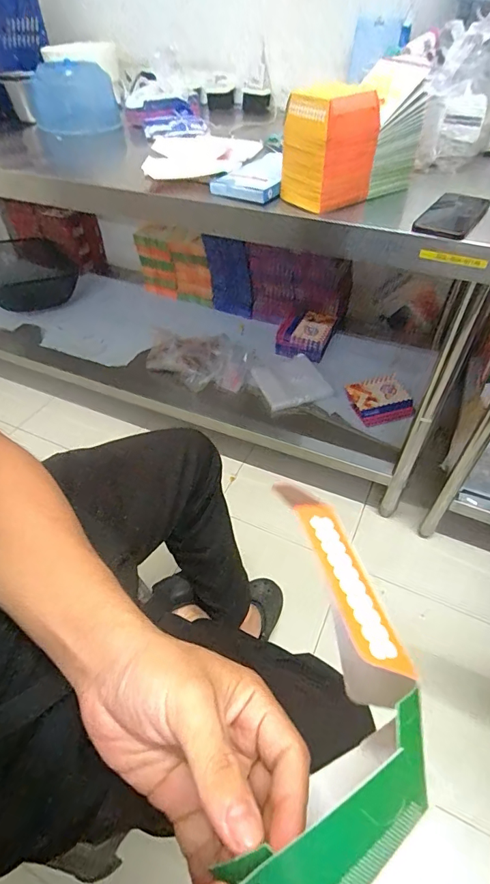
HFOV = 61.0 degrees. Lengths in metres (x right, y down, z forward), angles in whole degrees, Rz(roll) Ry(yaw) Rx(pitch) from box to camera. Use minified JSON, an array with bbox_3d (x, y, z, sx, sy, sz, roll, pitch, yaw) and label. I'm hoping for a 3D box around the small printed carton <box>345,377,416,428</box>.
[{"bbox_3d":[0.413,-0.136,1.260,0.180,0.032,0.162,-14,48,-11],"label":"small printed carton"}]

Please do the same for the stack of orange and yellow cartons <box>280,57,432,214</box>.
[{"bbox_3d":[0.182,-0.518,0.707,0.239,0.168,0.123,-23,51,-18],"label":"stack of orange and yellow cartons"}]

